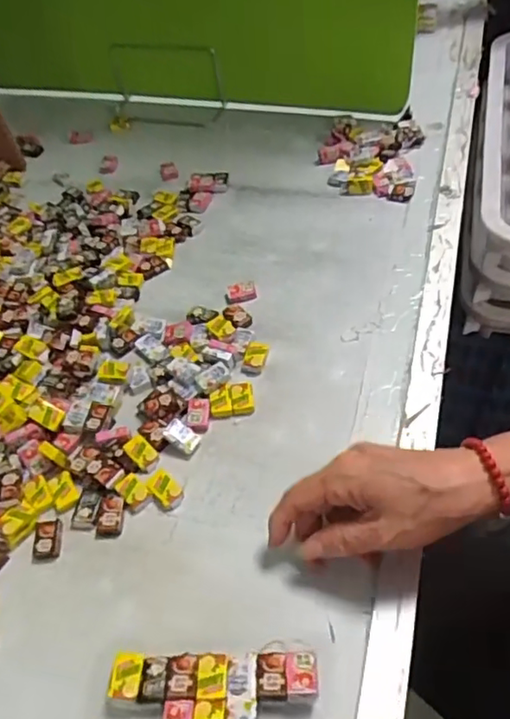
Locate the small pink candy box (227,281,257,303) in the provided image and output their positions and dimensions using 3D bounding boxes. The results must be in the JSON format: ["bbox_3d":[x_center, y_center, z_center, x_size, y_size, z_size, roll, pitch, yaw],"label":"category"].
[{"bbox_3d":[-0.012,-0.060,0.532,0.025,0.010,0.020,-9,52,-1],"label":"small pink candy box"}]

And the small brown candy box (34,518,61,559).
[{"bbox_3d":[-0.144,0.123,0.404,0.018,0.004,0.027,-8,52,-1],"label":"small brown candy box"}]

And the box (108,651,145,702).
[{"bbox_3d":[-0.073,0.184,0.340,0.017,0.017,0.025,0,52,5],"label":"box"}]

